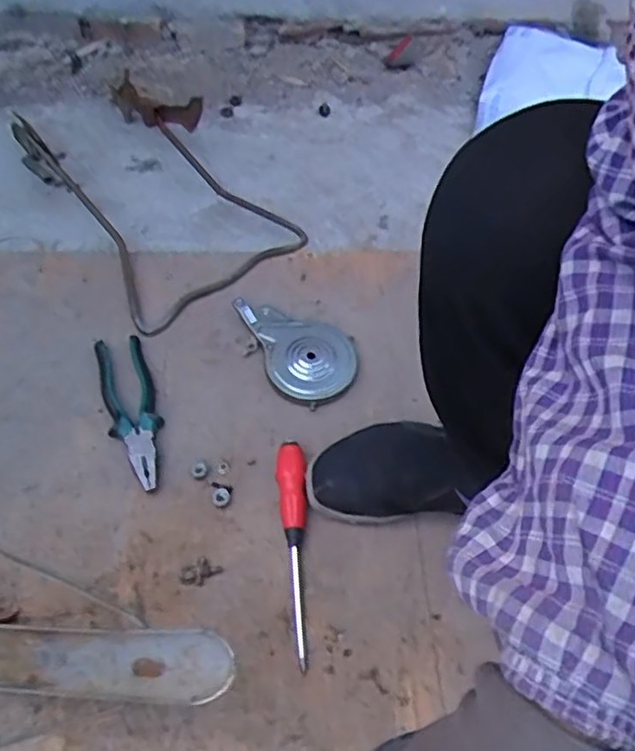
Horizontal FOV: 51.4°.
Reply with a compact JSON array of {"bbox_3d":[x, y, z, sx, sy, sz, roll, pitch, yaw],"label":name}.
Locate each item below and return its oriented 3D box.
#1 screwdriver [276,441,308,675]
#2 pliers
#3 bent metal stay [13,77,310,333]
[{"bbox_3d":[-0.019,0.172,0.666,0.028,0.033,0.220,-5,60,-6],"label":"screwdriver"},{"bbox_3d":[-0.207,0.038,0.739,0.057,0.019,0.194,-14,62,-12],"label":"pliers"},{"bbox_3d":[-0.240,-0.272,0.926,0.276,0.058,0.439,-34,67,-21],"label":"bent metal stay"}]

